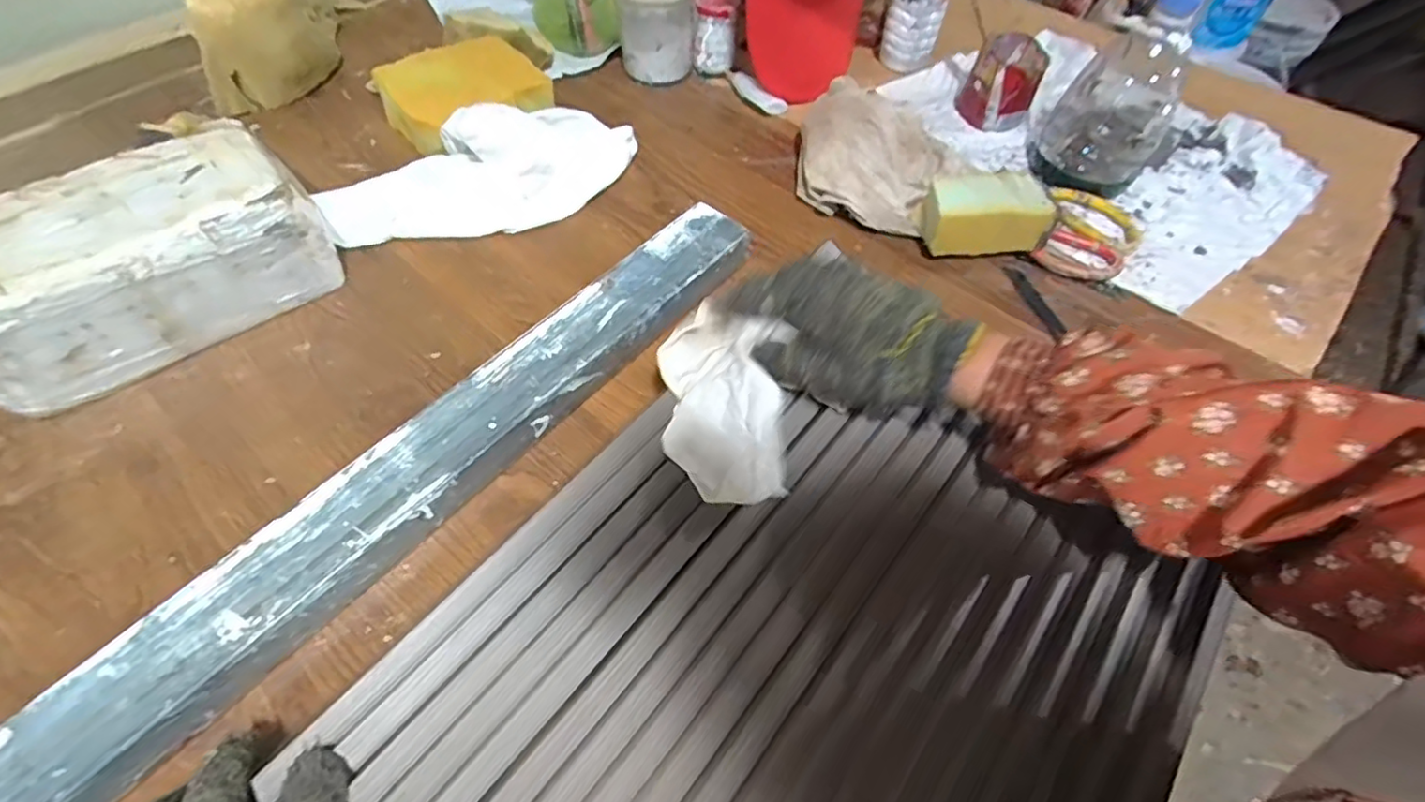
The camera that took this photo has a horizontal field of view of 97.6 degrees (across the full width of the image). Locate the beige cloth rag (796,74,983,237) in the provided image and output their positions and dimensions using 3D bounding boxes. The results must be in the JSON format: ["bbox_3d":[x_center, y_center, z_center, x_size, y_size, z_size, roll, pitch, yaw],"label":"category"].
[{"bbox_3d":[0.162,-0.246,0.596,0.157,0.072,0.169,28,59,16],"label":"beige cloth rag"}]

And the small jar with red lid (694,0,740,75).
[{"bbox_3d":[0.004,-0.414,0.702,0.046,0.079,0.044,4,56,1],"label":"small jar with red lid"}]

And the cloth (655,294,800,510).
[{"bbox_3d":[0.004,-0.004,0.391,0.077,0.039,0.129,3,56,0],"label":"cloth"}]

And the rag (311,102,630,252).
[{"bbox_3d":[-0.206,-0.210,0.569,0.280,0.063,0.115,-24,60,-17],"label":"rag"}]

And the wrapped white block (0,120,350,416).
[{"bbox_3d":[-0.416,-0.100,0.461,0.239,0.108,0.103,-31,62,-21],"label":"wrapped white block"}]

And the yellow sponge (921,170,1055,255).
[{"bbox_3d":[0.240,-0.162,0.547,0.106,0.064,0.048,2,56,-1],"label":"yellow sponge"}]

